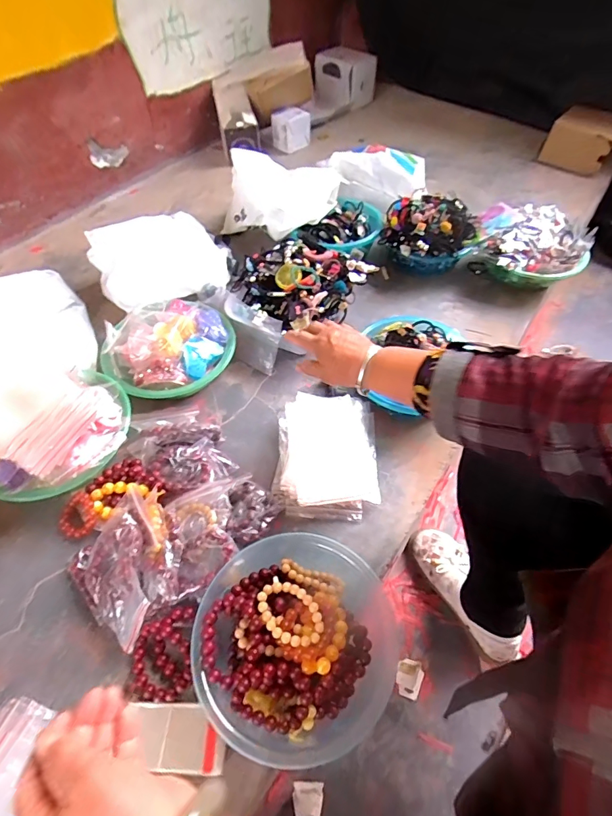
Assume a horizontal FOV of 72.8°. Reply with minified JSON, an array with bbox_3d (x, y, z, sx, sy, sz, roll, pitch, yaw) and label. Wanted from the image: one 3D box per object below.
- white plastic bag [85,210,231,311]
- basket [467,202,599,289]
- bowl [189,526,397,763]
[{"bbox_3d":[-0.327,-0.332,0.946,0.271,0.115,0.229,-29,59,-19],"label":"white plastic bag"},{"bbox_3d":[0.507,-0.364,0.962,0.250,0.121,0.180,16,55,11],"label":"basket"},{"bbox_3d":[-0.014,0.277,0.508,0.243,0.074,0.230,0,54,0],"label":"bowl"}]

